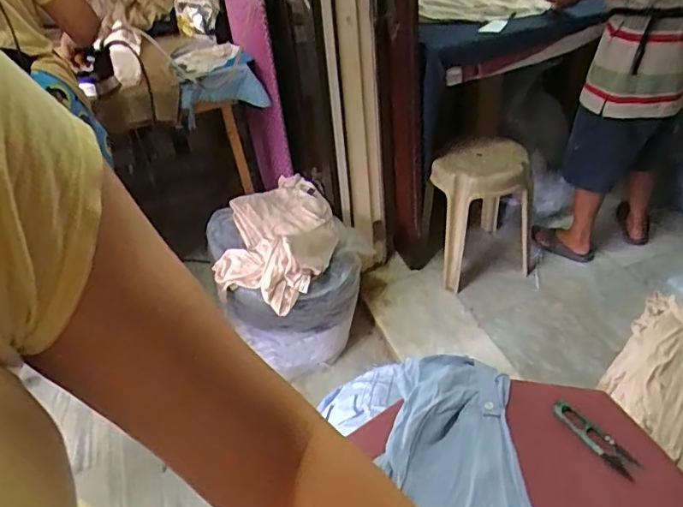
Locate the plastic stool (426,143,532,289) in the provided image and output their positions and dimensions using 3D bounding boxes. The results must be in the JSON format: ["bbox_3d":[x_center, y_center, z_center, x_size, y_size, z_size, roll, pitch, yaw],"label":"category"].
[{"bbox_3d":[0.501,-0.145,1.881,0.338,0.449,0.367,9,40,19],"label":"plastic stool"}]

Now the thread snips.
[{"bbox_3d":[0.264,0.190,0.564,0.024,0.013,0.100,-23,41,-20],"label":"thread snips"}]

